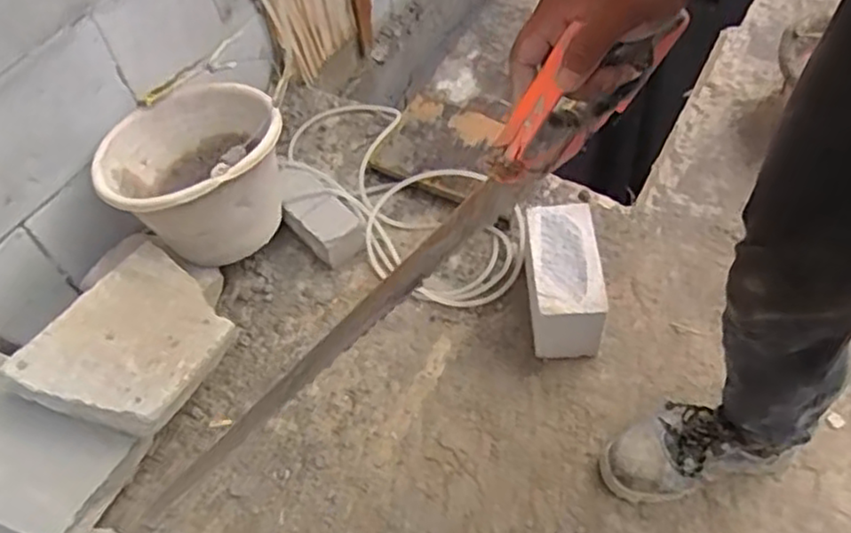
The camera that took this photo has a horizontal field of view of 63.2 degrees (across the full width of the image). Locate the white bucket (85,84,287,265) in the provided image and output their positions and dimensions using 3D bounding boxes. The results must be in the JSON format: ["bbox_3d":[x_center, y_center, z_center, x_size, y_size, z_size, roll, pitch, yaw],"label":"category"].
[{"bbox_3d":[-0.365,-0.159,1.129,0.262,0.194,0.274,-2,55,3],"label":"white bucket"}]

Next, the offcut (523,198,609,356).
[{"bbox_3d":[0.218,0.025,1.102,0.099,0.147,0.206,-3,55,2],"label":"offcut"}]

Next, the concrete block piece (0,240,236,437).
[{"bbox_3d":[-0.414,0.113,0.994,0.208,0.064,0.287,32,45,0],"label":"concrete block piece"}]

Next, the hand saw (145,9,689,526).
[{"bbox_3d":[-0.022,0.011,0.523,0.534,0.099,0.023,-44,59,8],"label":"hand saw"}]

